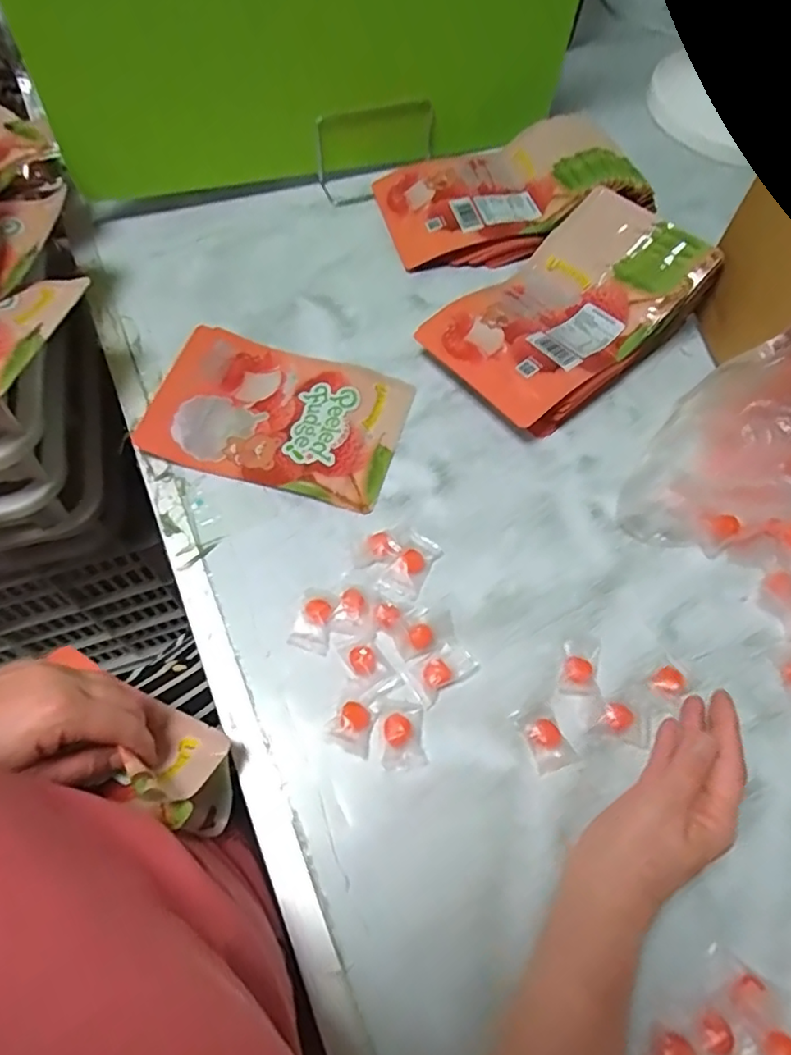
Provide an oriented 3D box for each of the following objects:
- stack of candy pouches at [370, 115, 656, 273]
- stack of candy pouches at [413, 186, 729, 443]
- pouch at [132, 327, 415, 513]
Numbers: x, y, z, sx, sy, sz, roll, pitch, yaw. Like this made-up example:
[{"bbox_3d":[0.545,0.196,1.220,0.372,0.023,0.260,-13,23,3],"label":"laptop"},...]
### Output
[{"bbox_3d":[0.129,-0.402,0.695,0.289,0.066,0.182,-11,64,-7],"label":"stack of candy pouches"},{"bbox_3d":[0.168,-0.219,0.597,0.260,0.083,0.165,-37,69,-18],"label":"stack of candy pouches"},{"bbox_3d":[-0.111,-0.112,0.566,0.225,0.021,0.158,15,63,6],"label":"pouch"}]

